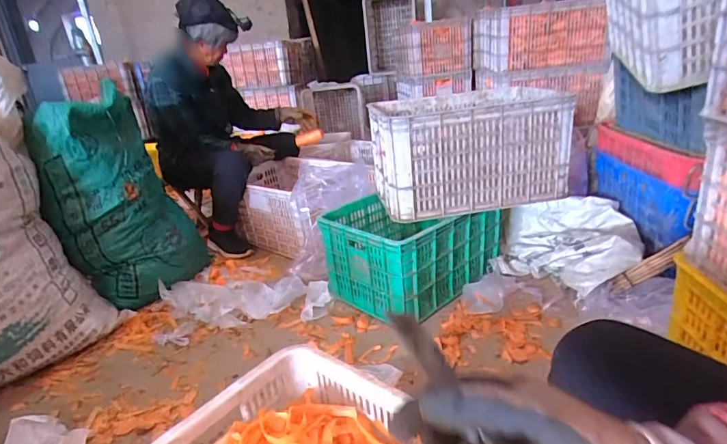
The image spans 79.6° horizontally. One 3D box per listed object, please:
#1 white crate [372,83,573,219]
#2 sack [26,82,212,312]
[{"bbox_3d":[0.289,-0.222,1.297,0.489,0.269,0.349,-8,22,-3],"label":"white crate"},{"bbox_3d":[-0.761,-0.080,1.409,0.310,0.600,0.303,-7,22,-2],"label":"sack"}]

